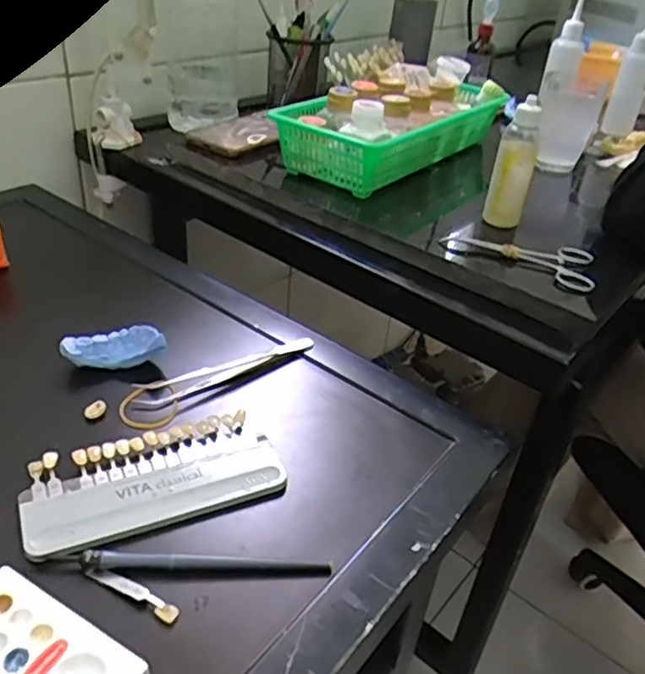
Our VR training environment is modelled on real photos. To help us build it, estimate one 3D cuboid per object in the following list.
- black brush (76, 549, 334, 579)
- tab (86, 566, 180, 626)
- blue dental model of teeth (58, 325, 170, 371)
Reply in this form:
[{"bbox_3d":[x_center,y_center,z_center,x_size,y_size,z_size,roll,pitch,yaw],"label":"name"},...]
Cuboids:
[{"bbox_3d":[-0.059,0.120,0.329,0.128,0.009,0.010,3,35,-4],"label":"black brush"},{"bbox_3d":[-0.095,0.129,0.316,0.052,0.005,0.009,19,37,19],"label":"tab"},{"bbox_3d":[-0.150,0.007,0.453,0.069,0.024,0.021,-3,35,-12],"label":"blue dental model of teeth"}]

